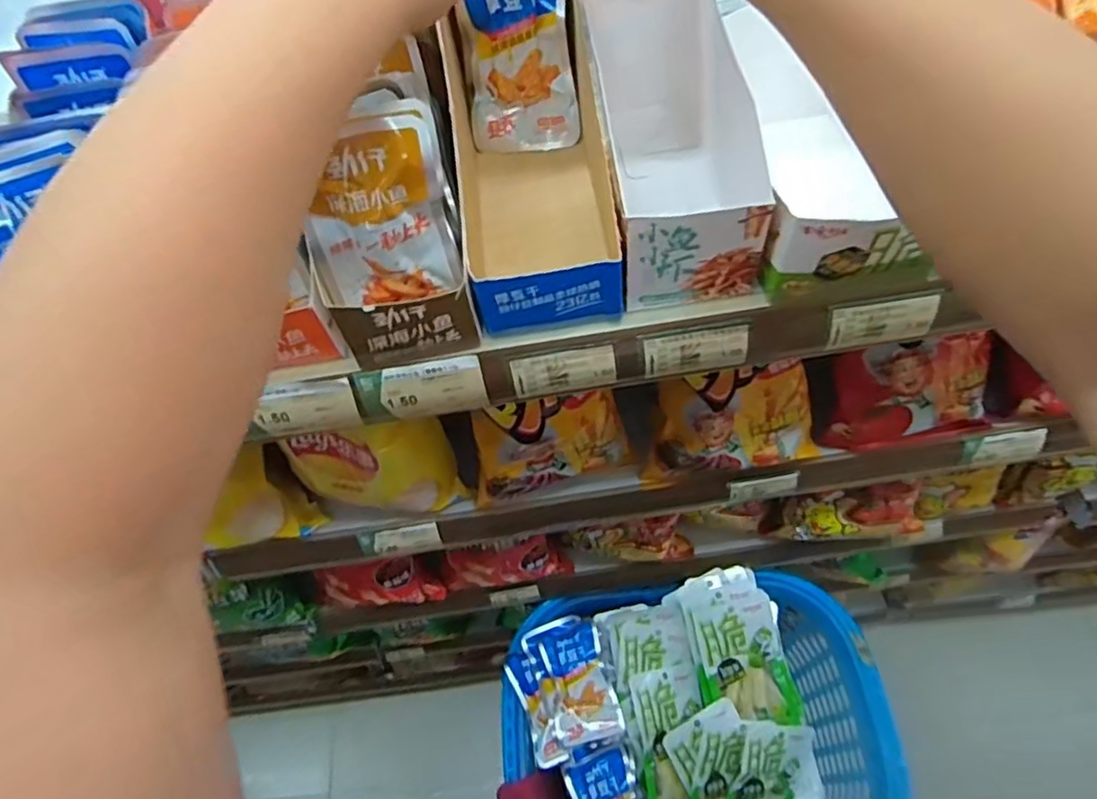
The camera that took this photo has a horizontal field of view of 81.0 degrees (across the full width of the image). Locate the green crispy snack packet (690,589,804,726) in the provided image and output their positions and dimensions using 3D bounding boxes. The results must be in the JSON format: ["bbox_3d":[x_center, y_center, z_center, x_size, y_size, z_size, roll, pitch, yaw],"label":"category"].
[{"bbox_3d":[0.216,0.288,0.710,0.092,0.032,0.134,-12,86,-2],"label":"green crispy snack packet"}]

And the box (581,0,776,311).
[{"bbox_3d":[0.071,-0.151,0.385,0.074,0.067,0.197,-6,60,1],"label":"box"}]

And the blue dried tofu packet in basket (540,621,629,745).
[{"bbox_3d":[0.037,0.316,0.720,0.066,0.021,0.115,-15,60,-5],"label":"blue dried tofu packet in basket"}]

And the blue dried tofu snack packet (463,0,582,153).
[{"bbox_3d":[-0.017,-0.230,0.411,0.067,0.133,0.025,-1,40,4],"label":"blue dried tofu snack packet"}]

